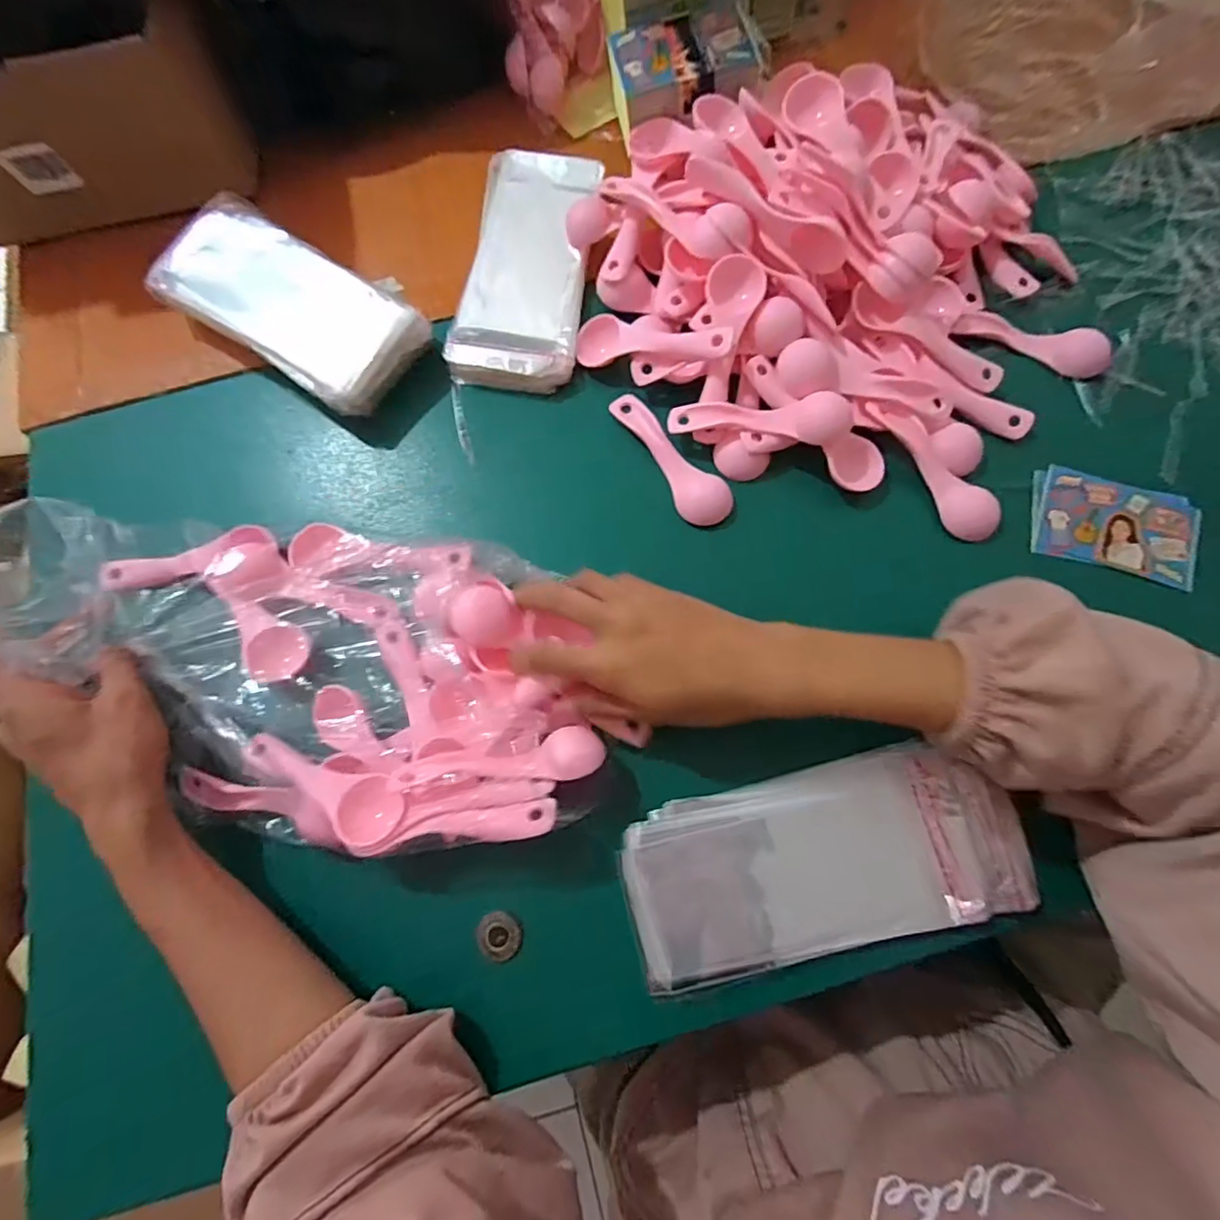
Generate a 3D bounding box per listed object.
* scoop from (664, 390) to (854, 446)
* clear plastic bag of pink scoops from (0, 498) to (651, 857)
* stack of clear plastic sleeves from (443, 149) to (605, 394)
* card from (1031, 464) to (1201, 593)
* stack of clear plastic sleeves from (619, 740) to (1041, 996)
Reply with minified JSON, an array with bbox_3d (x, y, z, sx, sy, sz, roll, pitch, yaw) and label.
[{"bbox_3d":[0.096,-0.123,0.358,0.111,0.019,0.028,3,76,2],"label":"scoop"},{"bbox_3d":[-0.166,0.023,0.304,0.342,0.082,0.187,19,77,6],"label":"clear plastic bag of pink scoops"},{"bbox_3d":[-0.061,-0.248,0.411,0.086,0.021,0.191,7,76,3],"label":"stack of clear plastic sleeves"},{"bbox_3d":[0.322,-0.056,0.355,0.095,0.006,0.068,17,76,5],"label":"card"},{"bbox_3d":[0.112,0.135,0.302,0.204,0.017,0.089,-13,76,-3],"label":"stack of clear plastic sleeves"}]

